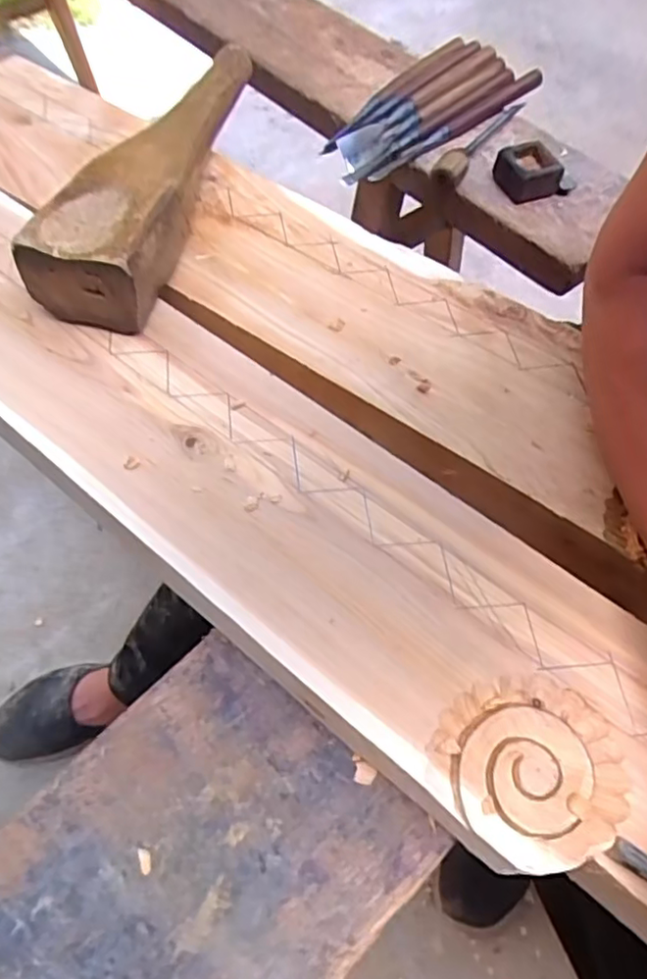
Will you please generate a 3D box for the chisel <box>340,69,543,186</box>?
[{"bbox_3d":[0.130,-0.370,0.610,0.284,0.016,0.021,-37,69,-20],"label":"chisel"}]

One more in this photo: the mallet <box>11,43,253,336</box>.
[{"bbox_3d":[-0.101,-0.214,0.384,0.066,0.049,0.270,11,60,3],"label":"mallet"}]

